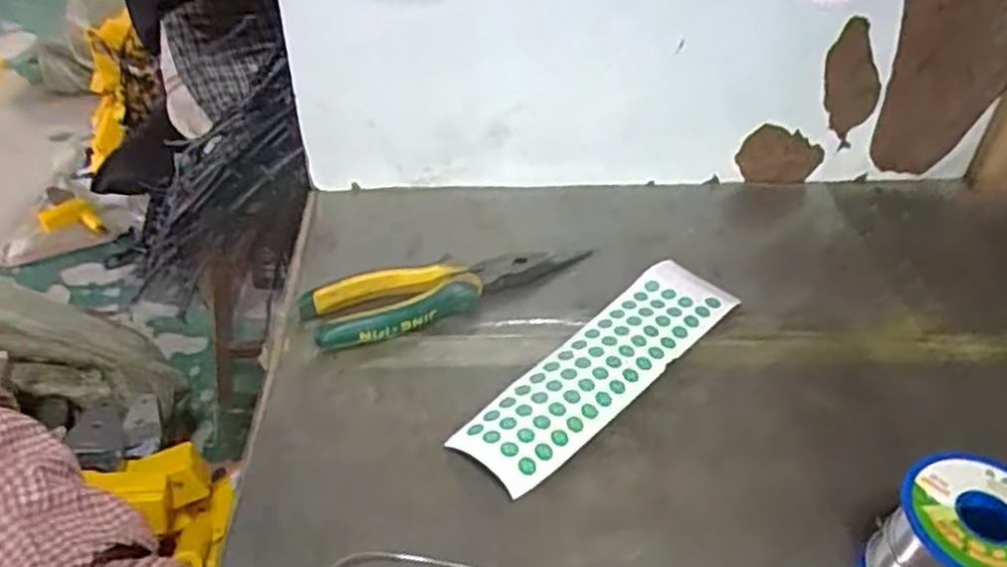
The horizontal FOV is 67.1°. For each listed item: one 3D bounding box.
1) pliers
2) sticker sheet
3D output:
[{"bbox_3d":[-0.034,0.005,0.500,0.186,0.022,0.047,-13,43,-17],"label":"pliers"},{"bbox_3d":[0.064,0.047,0.461,0.057,0.012,0.214,32,49,29],"label":"sticker sheet"}]

